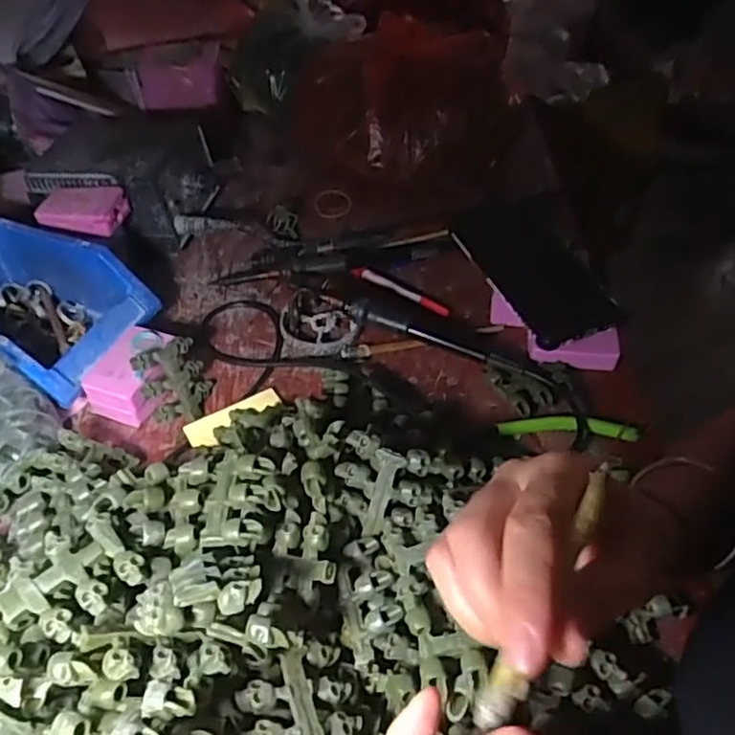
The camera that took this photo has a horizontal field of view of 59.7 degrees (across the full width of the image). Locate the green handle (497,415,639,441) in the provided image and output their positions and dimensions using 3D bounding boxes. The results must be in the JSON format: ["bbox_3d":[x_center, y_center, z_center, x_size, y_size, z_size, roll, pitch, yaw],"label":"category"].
[{"bbox_3d":[0.149,0.045,0.481,0.101,0.015,0.013,4,48,4],"label":"green handle"}]

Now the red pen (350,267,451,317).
[{"bbox_3d":[0.031,-0.071,0.594,0.101,0.012,0.013,27,54,23],"label":"red pen"}]

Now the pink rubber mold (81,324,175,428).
[{"bbox_3d":[-0.186,0.003,0.506,0.062,0.034,0.072,13,49,12],"label":"pink rubber mold"}]

